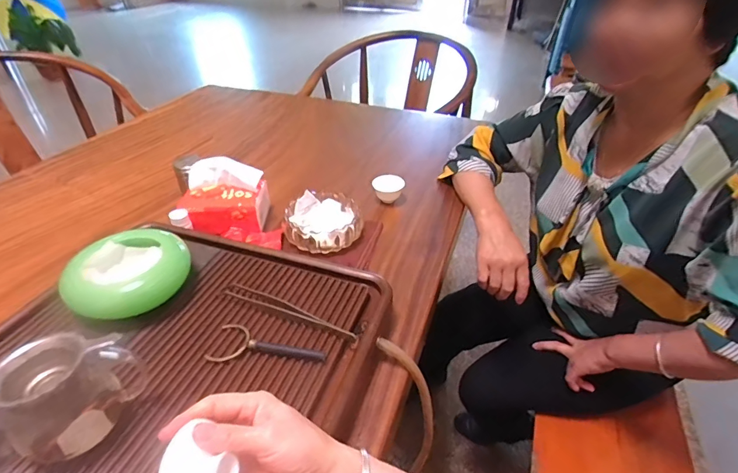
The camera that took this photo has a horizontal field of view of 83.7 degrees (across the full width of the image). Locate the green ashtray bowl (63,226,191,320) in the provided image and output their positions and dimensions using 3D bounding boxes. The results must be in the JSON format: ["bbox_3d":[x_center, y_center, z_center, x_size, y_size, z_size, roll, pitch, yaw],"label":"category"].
[{"bbox_3d":[-0.298,0.044,0.514,0.106,0.047,0.134,16,40,19],"label":"green ashtray bowl"}]

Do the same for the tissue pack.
[{"bbox_3d":[-0.243,-0.070,0.692,0.131,0.094,0.082,-3,37,-5],"label":"tissue pack"}]

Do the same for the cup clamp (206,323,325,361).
[{"bbox_3d":[-0.111,0.123,0.460,0.128,0.011,0.051,6,38,8],"label":"cup clamp"}]

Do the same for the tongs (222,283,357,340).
[{"bbox_3d":[-0.096,0.089,0.502,0.183,0.013,0.024,14,39,18],"label":"tongs"}]

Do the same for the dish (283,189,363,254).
[{"bbox_3d":[-0.078,-0.030,0.688,0.121,0.037,0.133,-6,38,-9],"label":"dish"}]

